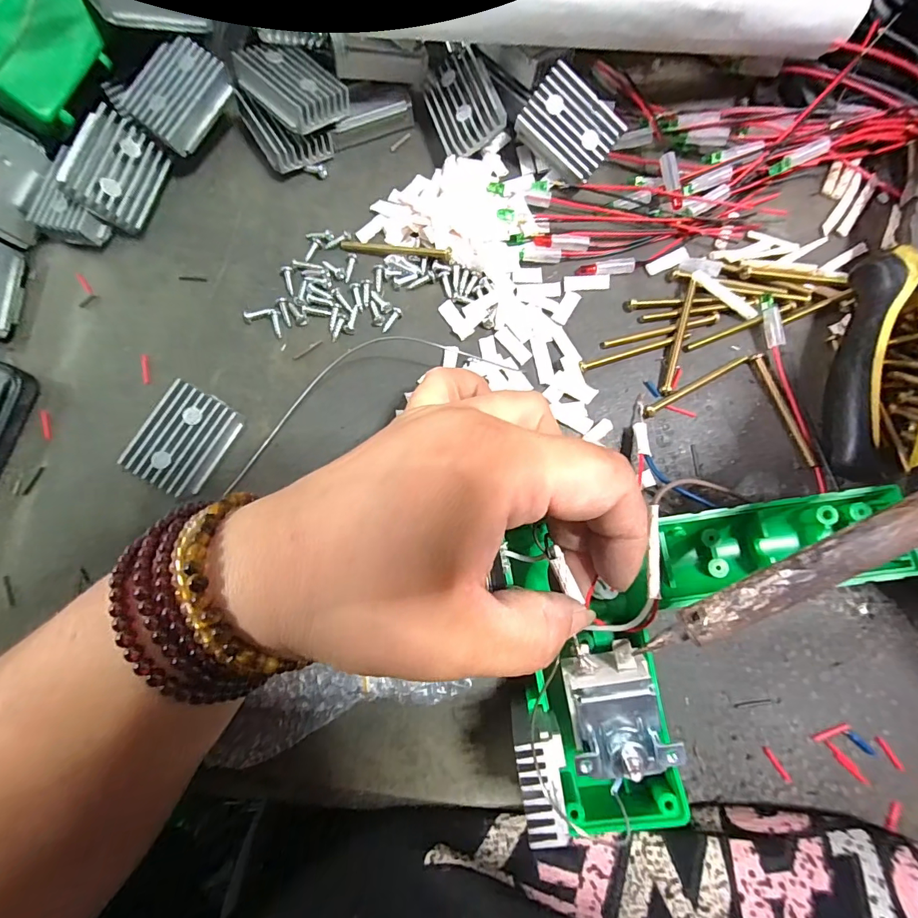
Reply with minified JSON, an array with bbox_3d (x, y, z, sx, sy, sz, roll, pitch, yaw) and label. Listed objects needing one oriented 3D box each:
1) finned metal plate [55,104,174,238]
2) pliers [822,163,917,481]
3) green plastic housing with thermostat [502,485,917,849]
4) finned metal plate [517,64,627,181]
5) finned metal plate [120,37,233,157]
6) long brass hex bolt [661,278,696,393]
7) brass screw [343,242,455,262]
[{"bbox_3d":[-0.165,-0.139,0.206,0.006,0.033,0.049,6,76,39],"label":"finned metal plate"},{"bbox_3d":[0.200,-0.078,0.187,0.043,0.025,0.179,14,82,3],"label":"pliers"},{"bbox_3d":[0.092,0.073,0.155,0.146,0.039,0.109,-6,83,2],"label":"green plastic housing with thermostat"},{"bbox_3d":[0.054,-0.161,0.207,0.044,0.008,0.034,34,107,-8],"label":"finned metal plate"},{"bbox_3d":[-0.134,-0.176,0.205,0.033,0.006,0.046,32,89,-15],"label":"finned metal plate"},{"bbox_3d":[0.105,-0.058,0.203,0.006,0.005,0.057,15,82,3],"label":"long brass hex bolt"},{"bbox_3d":[-0.031,-0.104,0.211,0.057,0.006,0.006,9,82,2],"label":"brass screw"}]

